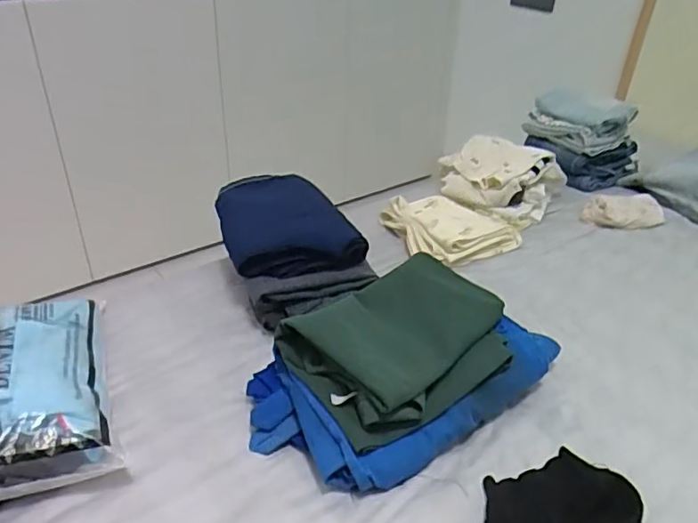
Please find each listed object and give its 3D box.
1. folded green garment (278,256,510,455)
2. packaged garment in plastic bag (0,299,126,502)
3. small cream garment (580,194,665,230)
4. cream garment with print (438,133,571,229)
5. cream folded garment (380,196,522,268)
[{"bbox_3d":[0.069,0.094,0.735,0.281,0.059,0.206,-21,39,-31],"label":"folded green garment"},{"bbox_3d":[-0.409,0.149,0.678,0.237,0.083,0.313,-11,35,-21],"label":"packaged garment in plastic bag"},{"bbox_3d":[0.575,-0.105,1.210,0.184,0.034,0.110,-9,35,-18],"label":"small cream garment"},{"bbox_3d":[0.298,-0.175,1.209,0.238,0.115,0.184,22,37,26],"label":"cream garment with print"},{"bbox_3d":[0.180,-0.064,1.105,0.198,0.040,0.211,-14,36,-25],"label":"cream folded garment"}]

